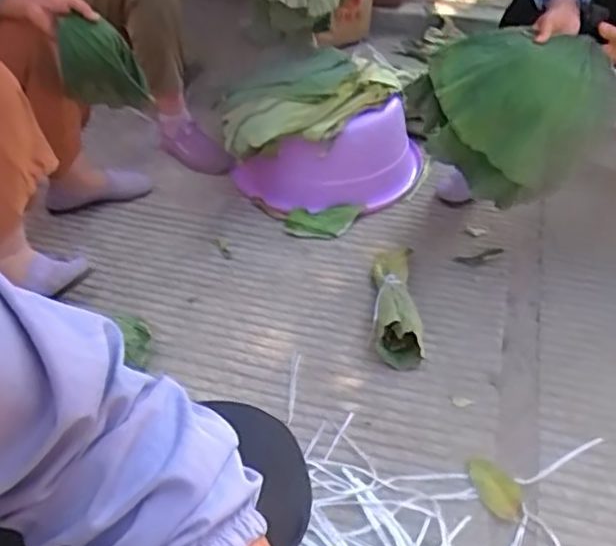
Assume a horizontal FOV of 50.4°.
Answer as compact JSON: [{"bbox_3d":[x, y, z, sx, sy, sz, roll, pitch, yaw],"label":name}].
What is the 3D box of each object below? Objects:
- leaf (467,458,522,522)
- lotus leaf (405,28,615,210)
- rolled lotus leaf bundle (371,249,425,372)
[{"bbox_3d":[0.267,0.309,0.943,0.050,0.017,0.105,-23,43,-23],"label":"leaf"},{"bbox_3d":[0.318,-0.249,1.040,0.293,0.214,0.128,12,42,18],"label":"lotus leaf"},{"bbox_3d":[0.156,0.043,1.189,0.077,0.092,0.268,-2,40,3],"label":"rolled lotus leaf bundle"}]

